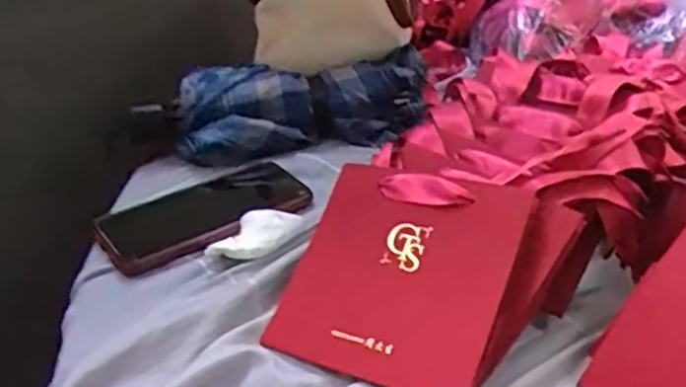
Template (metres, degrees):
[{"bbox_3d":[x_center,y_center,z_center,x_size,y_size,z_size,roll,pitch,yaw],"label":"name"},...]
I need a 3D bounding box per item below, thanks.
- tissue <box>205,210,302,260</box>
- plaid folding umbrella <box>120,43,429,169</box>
[{"bbox_3d":[-0.062,0.028,0.520,0.042,0.012,0.065,23,40,32],"label":"tissue"},{"bbox_3d":[-0.059,-0.079,0.655,0.276,0.061,0.075,-10,34,-13],"label":"plaid folding umbrella"}]

